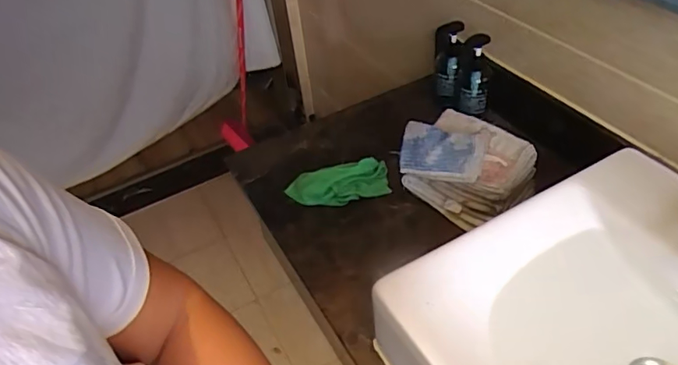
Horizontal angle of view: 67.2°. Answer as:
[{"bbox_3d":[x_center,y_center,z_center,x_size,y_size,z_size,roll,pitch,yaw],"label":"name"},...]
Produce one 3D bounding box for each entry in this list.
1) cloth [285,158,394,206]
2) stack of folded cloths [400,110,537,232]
[{"bbox_3d":[-0.006,0.000,0.857,0.176,0.053,0.061,-5,43,2],"label":"cloth"},{"bbox_3d":[0.204,-0.022,0.810,0.198,0.110,0.146,19,49,25],"label":"stack of folded cloths"}]

